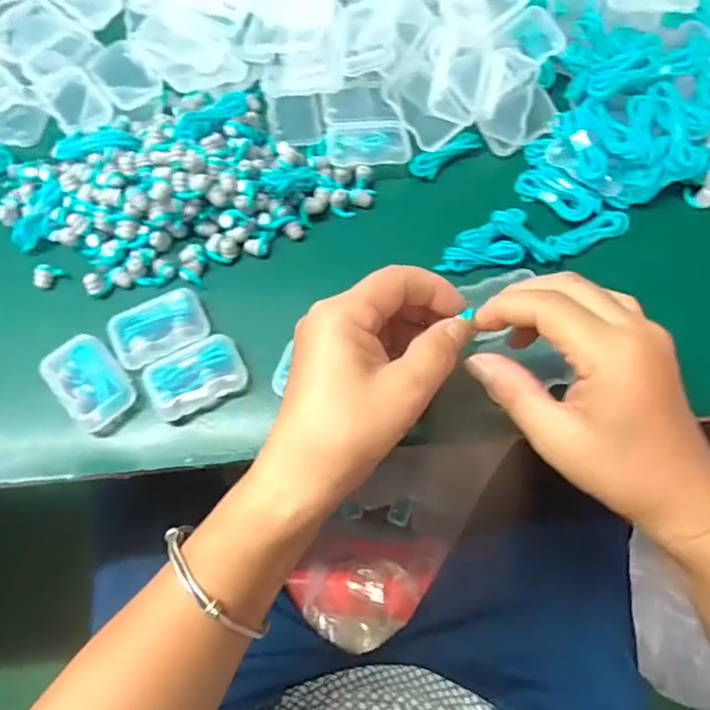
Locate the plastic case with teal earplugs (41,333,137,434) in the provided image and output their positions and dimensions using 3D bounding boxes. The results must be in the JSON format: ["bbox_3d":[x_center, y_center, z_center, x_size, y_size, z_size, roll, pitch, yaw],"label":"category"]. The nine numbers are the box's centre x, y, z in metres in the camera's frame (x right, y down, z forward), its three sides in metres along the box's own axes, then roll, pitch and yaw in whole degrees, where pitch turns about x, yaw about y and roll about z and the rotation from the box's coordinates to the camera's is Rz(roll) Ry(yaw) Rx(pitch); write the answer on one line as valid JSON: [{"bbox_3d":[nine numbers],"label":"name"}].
[{"bbox_3d":[-0.153,0.015,0.326,0.052,0.010,0.037,43,78,13],"label":"plastic case with teal earplugs"}]

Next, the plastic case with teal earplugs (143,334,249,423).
[{"bbox_3d":[-0.092,0.012,0.328,0.054,0.012,0.037,-27,71,-9],"label":"plastic case with teal earplugs"}]

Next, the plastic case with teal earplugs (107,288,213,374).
[{"bbox_3d":[-0.116,-0.017,0.337,0.053,0.010,0.038,-29,71,-10],"label":"plastic case with teal earplugs"}]

